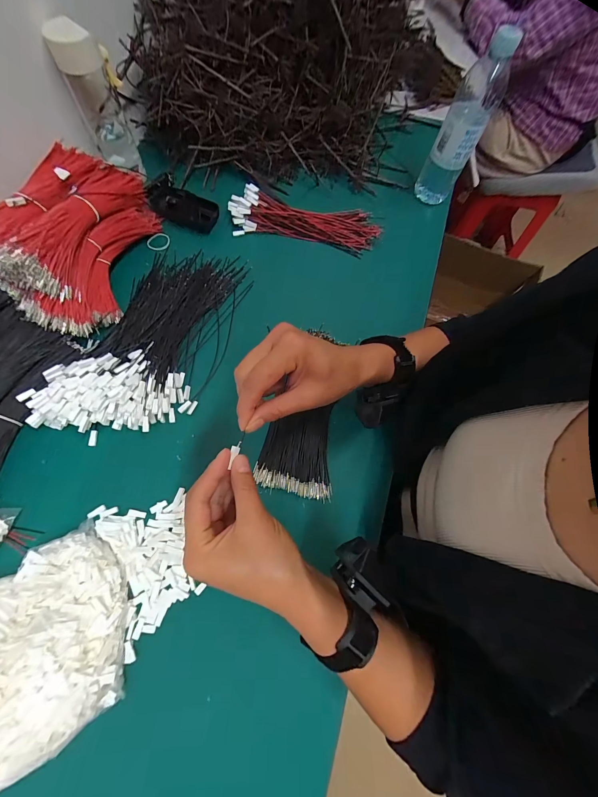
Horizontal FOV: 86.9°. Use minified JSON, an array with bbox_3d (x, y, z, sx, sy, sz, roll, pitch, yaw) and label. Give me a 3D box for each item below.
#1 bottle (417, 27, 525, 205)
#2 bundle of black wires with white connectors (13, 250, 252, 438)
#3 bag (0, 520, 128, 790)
[{"bbox_3d":[0.271,-0.448,0.521,0.066,0.219,0.079,28,69,5],"label":"bottle"},{"bbox_3d":[-0.199,-0.095,0.434,0.168,0.043,0.336,21,71,5],"label":"bundle of black wires with white connectors"},{"bbox_3d":[-0.288,0.251,0.285,0.246,0.076,0.170,-26,74,-12],"label":"bag"}]

